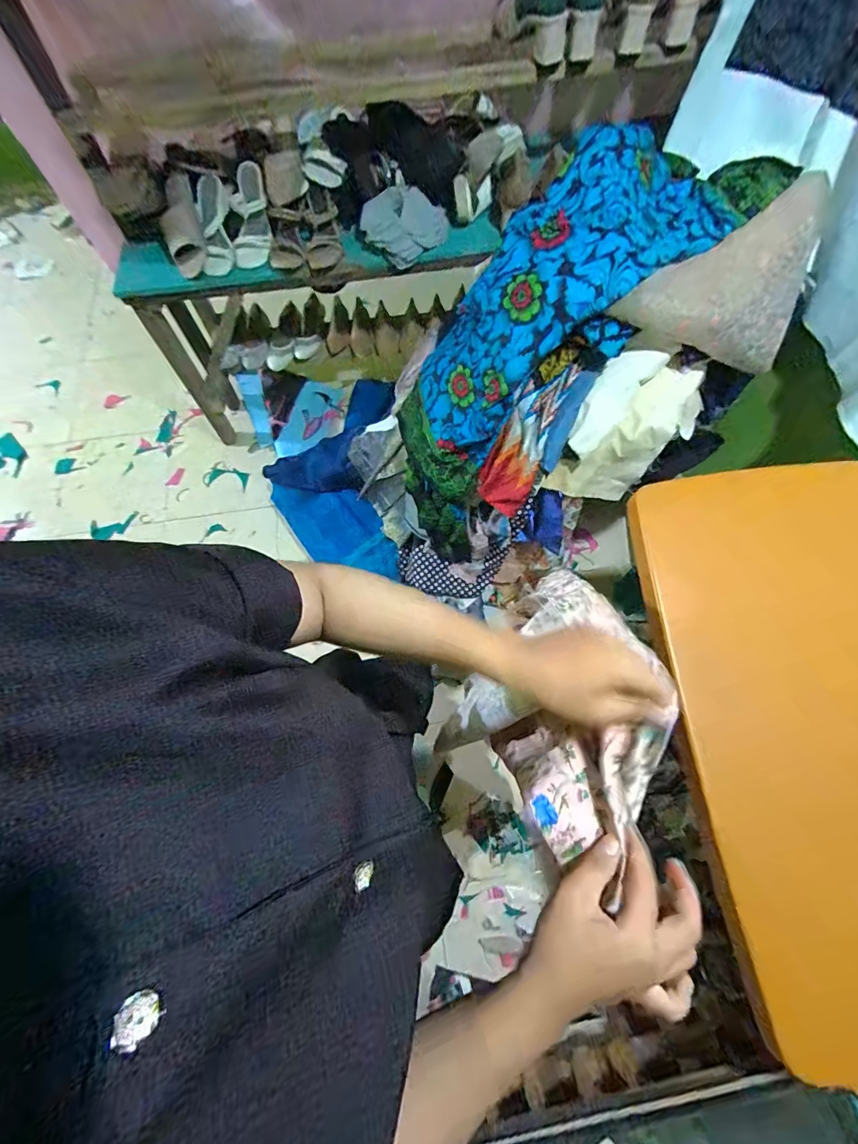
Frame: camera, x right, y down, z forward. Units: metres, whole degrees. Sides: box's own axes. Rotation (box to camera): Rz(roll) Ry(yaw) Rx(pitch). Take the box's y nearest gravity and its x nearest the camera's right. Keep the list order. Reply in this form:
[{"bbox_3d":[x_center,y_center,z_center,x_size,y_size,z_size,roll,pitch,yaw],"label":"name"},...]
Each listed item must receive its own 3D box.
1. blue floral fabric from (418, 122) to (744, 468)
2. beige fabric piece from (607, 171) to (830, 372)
[{"bbox_3d":[0.218,-0.514,0.832,0.632,0.214,0.353,-40,68,31],"label":"blue floral fabric"},{"bbox_3d":[0.524,-0.462,0.718,0.396,0.146,0.195,-31,72,-10],"label":"beige fabric piece"}]

